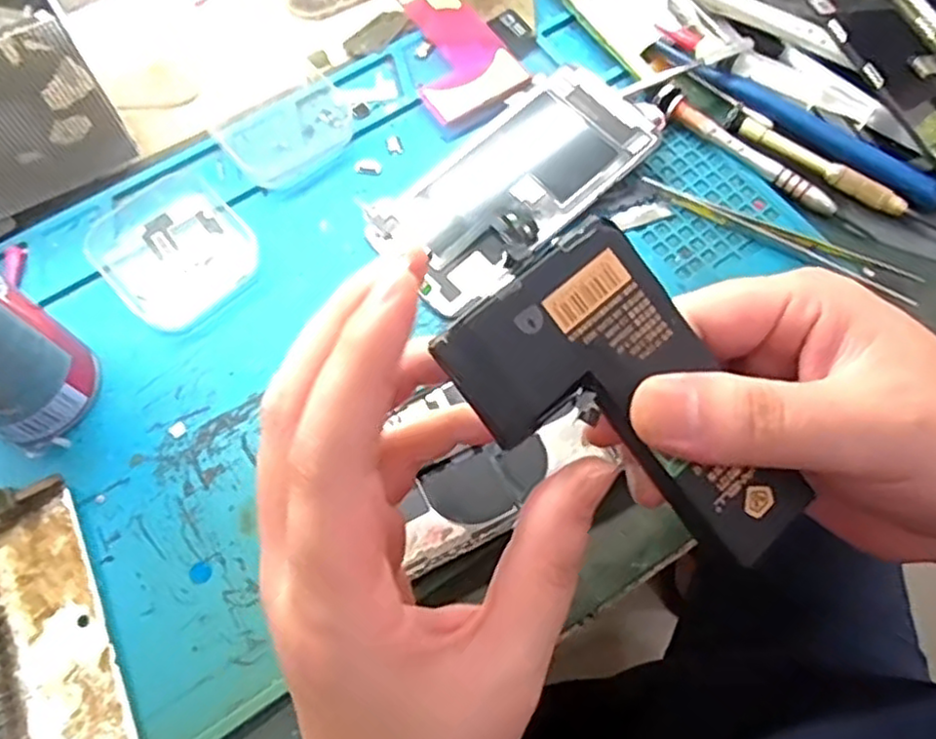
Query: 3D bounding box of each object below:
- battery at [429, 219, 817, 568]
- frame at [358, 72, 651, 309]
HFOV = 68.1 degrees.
[{"bbox_3d":[0.042,0.014,0.178,0.059,0.004,0.095,-36,93,-15],"label":"battery"},{"bbox_3d":[0.023,-0.091,0.333,0.138,0.014,0.069,-42,73,-14],"label":"frame"}]

